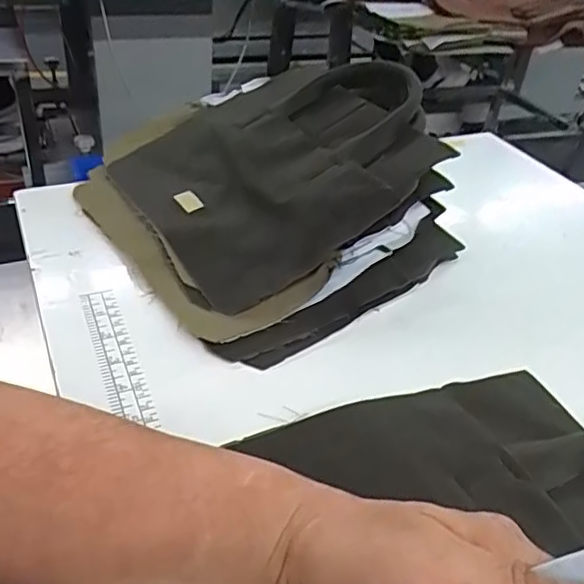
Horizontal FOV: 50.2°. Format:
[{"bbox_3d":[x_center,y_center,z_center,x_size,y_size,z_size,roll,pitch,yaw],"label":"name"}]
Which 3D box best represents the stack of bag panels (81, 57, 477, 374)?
[{"bbox_3d":[-0.017,-0.103,0.521,0.271,0.095,0.305,-19,43,-30],"label":"stack of bag panels"}]

